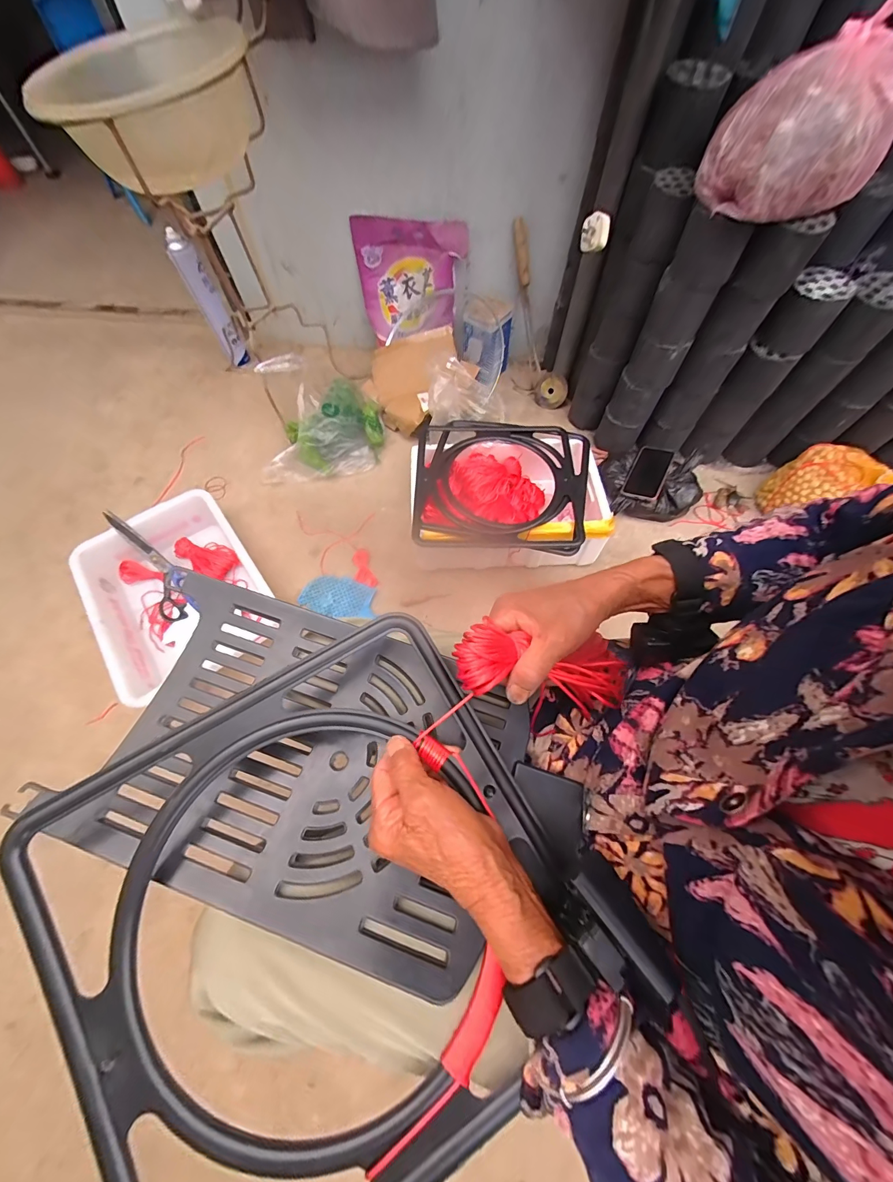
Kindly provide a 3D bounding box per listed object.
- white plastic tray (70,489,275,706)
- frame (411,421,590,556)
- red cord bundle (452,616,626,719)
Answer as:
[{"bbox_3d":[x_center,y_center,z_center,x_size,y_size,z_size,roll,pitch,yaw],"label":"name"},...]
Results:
[{"bbox_3d":[-0.556,-0.003,0.812,0.304,0.089,0.401,-36,67,-17],"label":"white plastic tray"},{"bbox_3d":[0.116,-0.233,0.801,0.358,0.034,0.331,4,62,3],"label":"frame"},{"bbox_3d":[0.086,0.060,0.323,0.167,0.036,0.064,15,60,-23],"label":"red cord bundle"}]

